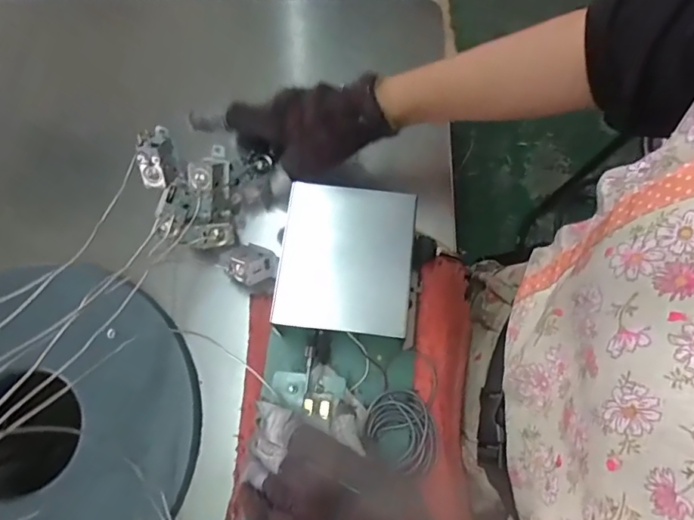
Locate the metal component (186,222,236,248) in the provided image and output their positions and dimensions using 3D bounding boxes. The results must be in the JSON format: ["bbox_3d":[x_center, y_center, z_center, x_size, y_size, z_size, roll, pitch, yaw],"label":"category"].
[{"bbox_3d":[-0.133,-0.023,0.466,0.043,0.013,0.021,-8,74,-1],"label":"metal component"}]

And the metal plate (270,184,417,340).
[{"bbox_3d":[-0.002,-0.002,0.389,0.106,0.010,0.117,5,77,9],"label":"metal plate"}]

